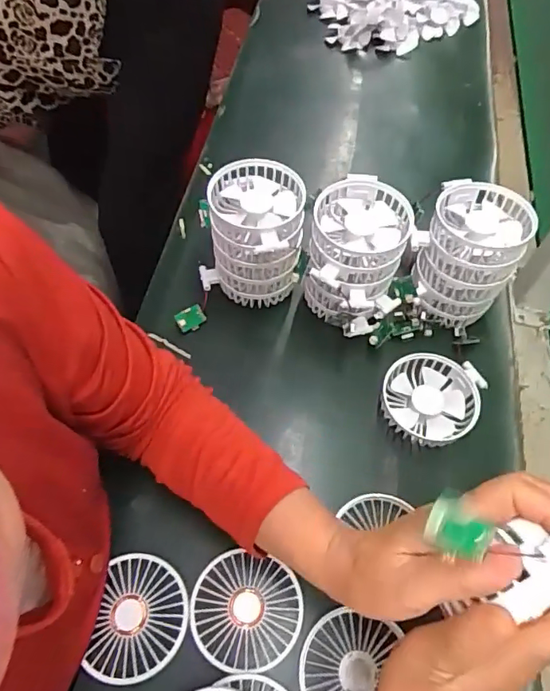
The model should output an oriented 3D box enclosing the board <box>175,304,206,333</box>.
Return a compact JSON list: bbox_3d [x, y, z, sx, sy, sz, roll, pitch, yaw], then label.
[{"bbox_3d":[-0.089,-0.028,0.534,0.030,0.006,0.024,-31,94,-21],"label":"board"}]

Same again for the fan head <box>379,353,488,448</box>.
[{"bbox_3d":[0.151,0.050,0.489,0.087,0.027,0.092,1,61,-2],"label":"fan head"}]

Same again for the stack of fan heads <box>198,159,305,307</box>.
[{"bbox_3d":[-0.023,-0.106,0.518,0.095,0.124,0.100,9,61,2],"label":"stack of fan heads"}]

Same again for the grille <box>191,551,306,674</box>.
[{"bbox_3d":[-0.024,0.210,0.394,0.084,0.005,0.076,24,62,10],"label":"grille"}]

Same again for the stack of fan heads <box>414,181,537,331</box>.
[{"bbox_3d":[0.190,-0.094,0.514,0.095,0.112,0.102,20,62,8],"label":"stack of fan heads"}]

